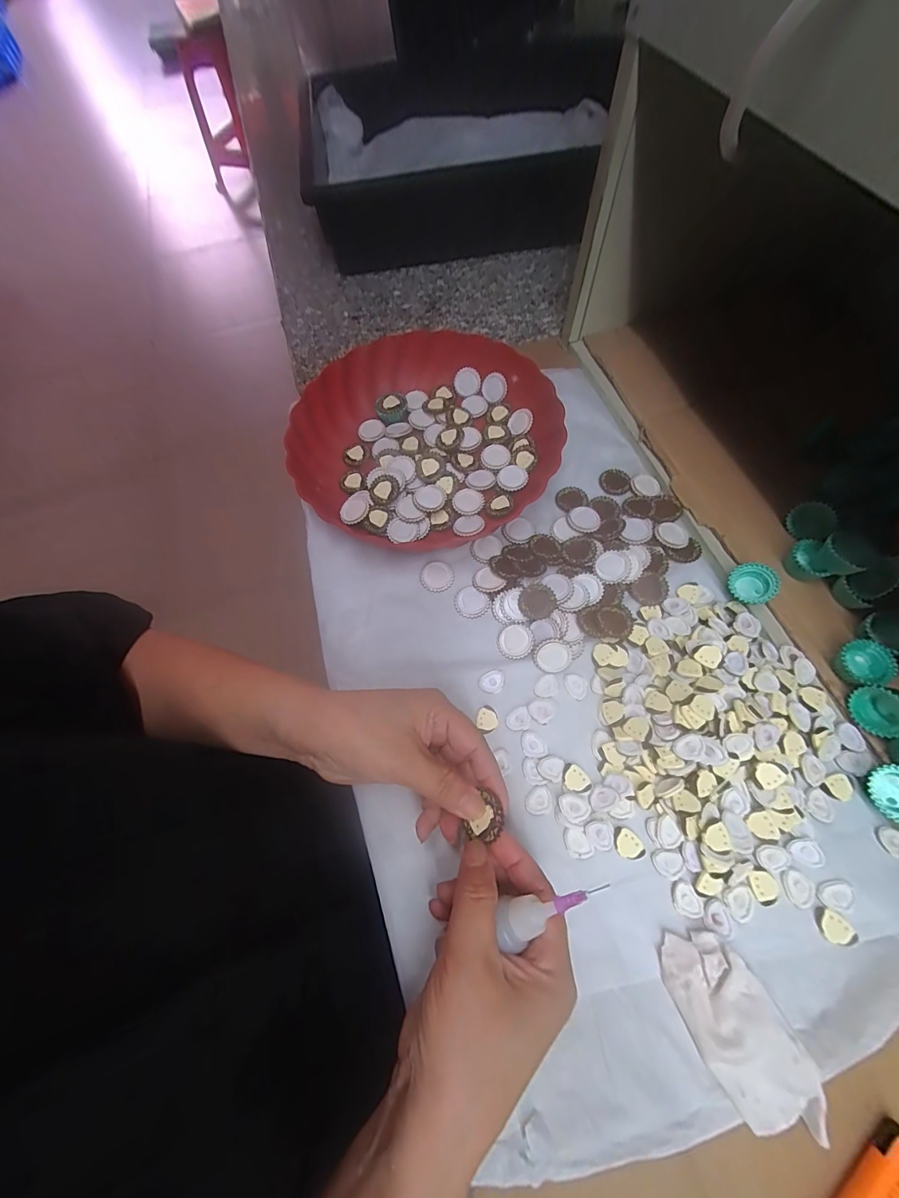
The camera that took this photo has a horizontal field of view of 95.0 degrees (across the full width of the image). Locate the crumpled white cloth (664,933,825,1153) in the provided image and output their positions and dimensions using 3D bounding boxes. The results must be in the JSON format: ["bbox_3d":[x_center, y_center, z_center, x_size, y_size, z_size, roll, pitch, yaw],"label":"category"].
[{"bbox_3d":[0.155,0.232,0.220,0.046,0.016,0.089,-26,67,-8],"label":"crumpled white cloth"}]

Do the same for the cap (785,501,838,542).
[{"bbox_3d":[0.286,-0.062,0.327,0.009,0.031,0.030,3,98,-38],"label":"cap"}]

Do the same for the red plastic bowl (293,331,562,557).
[{"bbox_3d":[-0.023,-0.159,0.394,0.241,0.039,0.235,-1,66,2],"label":"red plastic bowl"}]

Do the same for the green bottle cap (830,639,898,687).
[{"bbox_3d":[0.292,0.046,0.291,0.031,0.014,0.030,-1,66,2],"label":"green bottle cap"}]

